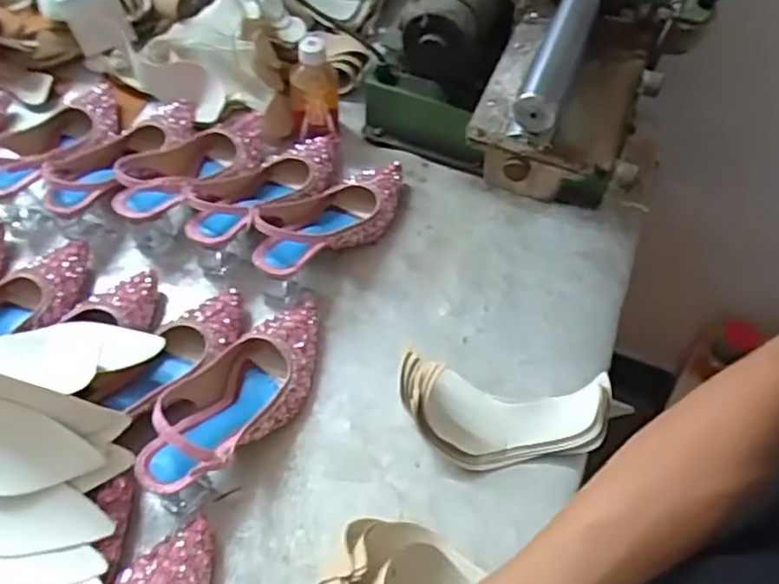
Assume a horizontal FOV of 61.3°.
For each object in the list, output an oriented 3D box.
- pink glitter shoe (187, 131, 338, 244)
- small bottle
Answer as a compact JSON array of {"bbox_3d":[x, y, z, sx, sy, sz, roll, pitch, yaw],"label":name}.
[{"bbox_3d":[-0.135,-0.126,0.756,0.092,0.064,0.240,37,61,21],"label":"pink glitter shoe"},{"bbox_3d":[-0.092,-0.259,0.811,0.058,0.110,0.063,-4,55,-6],"label":"small bottle"}]

